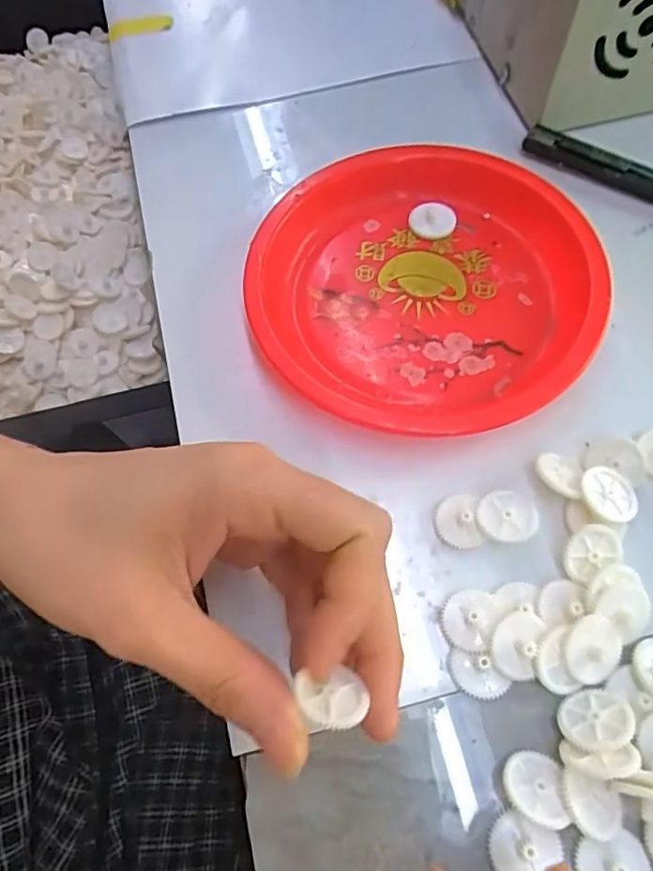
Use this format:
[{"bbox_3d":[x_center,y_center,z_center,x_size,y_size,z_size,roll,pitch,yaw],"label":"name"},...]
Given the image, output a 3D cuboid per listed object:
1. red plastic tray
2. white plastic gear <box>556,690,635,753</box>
[{"bbox_3d":[0.045,-0.068,0.263,0.146,0.018,0.147,40,73,19],"label":"red plastic tray"},{"bbox_3d":[0.086,0.091,0.188,0.022,0.004,0.020,-24,23,2],"label":"white plastic gear"}]

